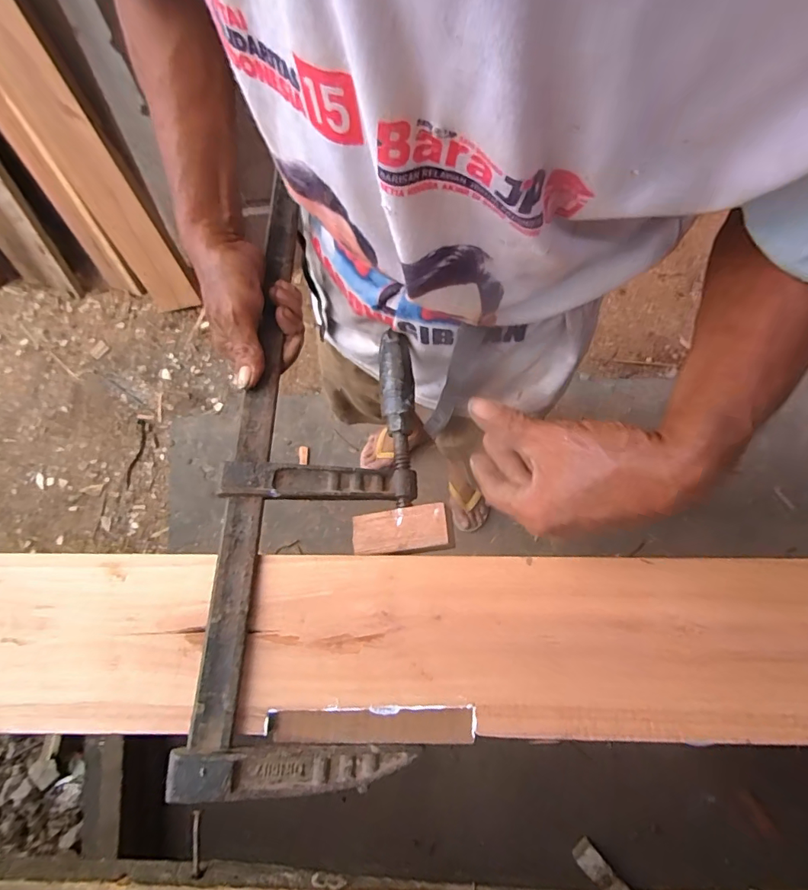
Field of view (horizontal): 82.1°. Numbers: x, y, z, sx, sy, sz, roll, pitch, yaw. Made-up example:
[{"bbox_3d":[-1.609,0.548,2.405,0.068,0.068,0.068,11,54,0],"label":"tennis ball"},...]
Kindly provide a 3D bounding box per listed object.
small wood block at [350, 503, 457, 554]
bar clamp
[{"bbox_3d":[-0.003,0.070,0.382,0.082,0.014,0.036,-7,78,12],"label":"small wood block"},{"bbox_3d":[-0.066,0.005,0.397,0.149,0.048,0.496,3,72,2],"label":"bar clamp"}]

